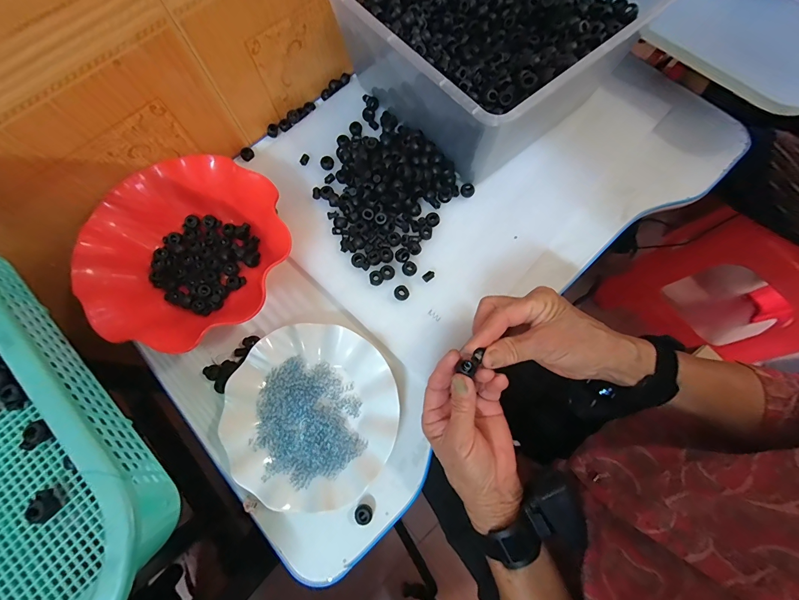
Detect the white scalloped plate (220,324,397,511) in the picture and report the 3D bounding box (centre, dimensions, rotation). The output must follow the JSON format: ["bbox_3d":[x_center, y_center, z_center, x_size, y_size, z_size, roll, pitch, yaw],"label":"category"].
[{"bbox_3d":[-0.094,0.119,0.363,0.178,0.021,0.177,0,73,1],"label":"white scalloped plate"}]

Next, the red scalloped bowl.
[{"bbox_3d":[-0.243,-0.055,0.392,0.206,0.053,0.214,0,73,1],"label":"red scalloped bowl"}]

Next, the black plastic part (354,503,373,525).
[{"bbox_3d":[-0.036,0.215,0.340,0.017,0.014,0.016,0,73,1],"label":"black plastic part"}]

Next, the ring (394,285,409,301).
[{"bbox_3d":[0.002,-0.008,0.396,0.018,0.004,0.017,0,73,1],"label":"ring"}]

